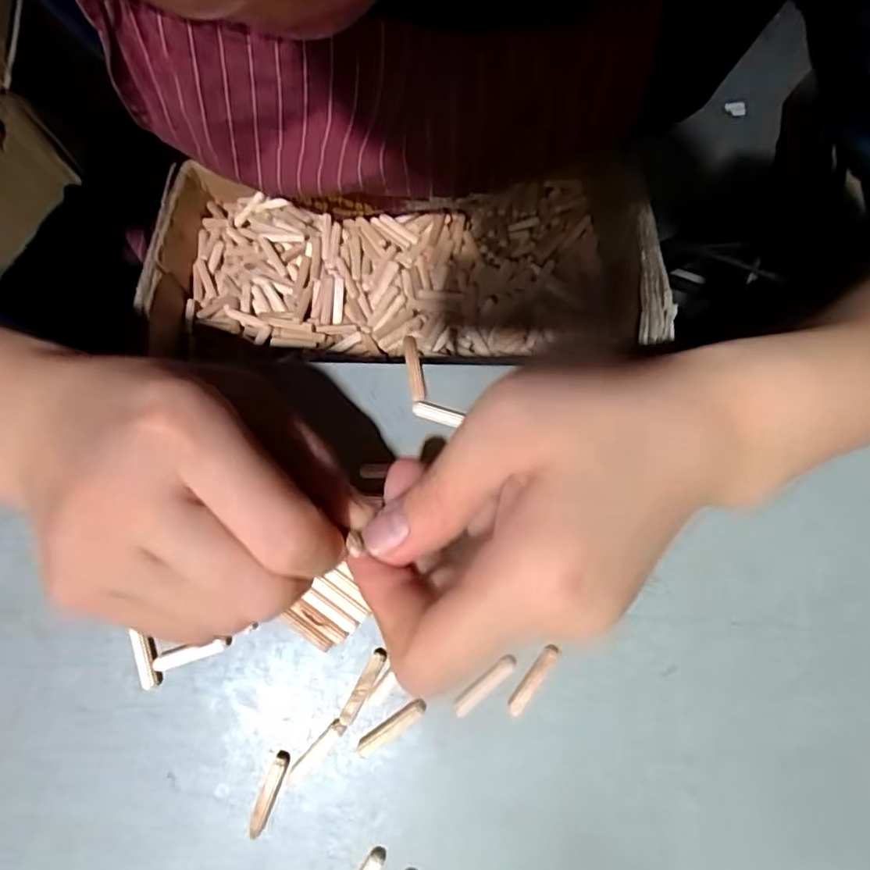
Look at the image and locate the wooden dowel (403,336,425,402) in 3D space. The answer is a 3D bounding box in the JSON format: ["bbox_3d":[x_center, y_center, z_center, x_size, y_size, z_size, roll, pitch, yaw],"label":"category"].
[{"bbox_3d":[-0.009,-0.028,0.258,0.006,0.006,0.029,-10,78,-2],"label":"wooden dowel"}]

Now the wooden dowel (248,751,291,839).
[{"bbox_3d":[-0.064,0.139,0.228,0.007,0.004,0.031,20,79,4],"label":"wooden dowel"}]

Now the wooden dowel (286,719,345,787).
[{"bbox_3d":[-0.047,0.124,0.230,0.006,0.004,0.030,42,81,8],"label":"wooden dowel"}]

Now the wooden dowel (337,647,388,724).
[{"bbox_3d":[-0.029,0.101,0.235,0.006,0.004,0.030,28,79,6],"label":"wooden dowel"}]

